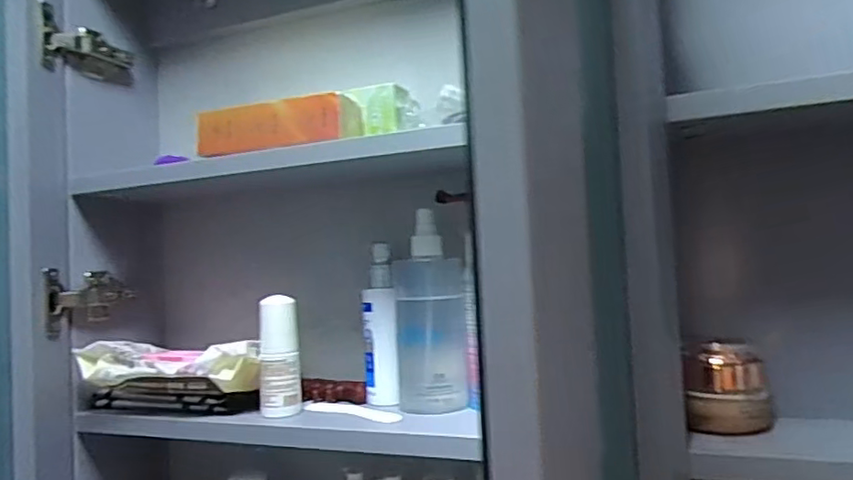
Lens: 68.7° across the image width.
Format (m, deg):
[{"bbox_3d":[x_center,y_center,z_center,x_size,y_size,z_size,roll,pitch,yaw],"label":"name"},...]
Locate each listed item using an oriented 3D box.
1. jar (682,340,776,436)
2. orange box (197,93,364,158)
[{"bbox_3d":[0.218,0.106,0.452,0.051,0.063,0.045,-5,-3,34],"label":"jar"},{"bbox_3d":[-0.134,-0.101,0.562,0.157,0.041,0.040,-4,-3,19],"label":"orange box"}]

